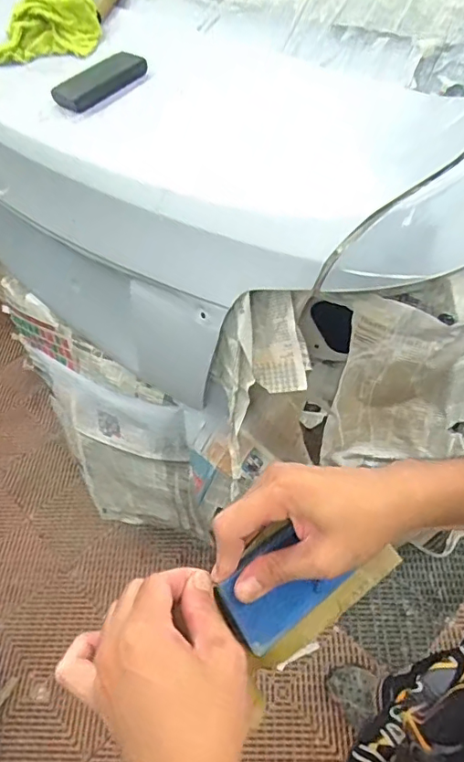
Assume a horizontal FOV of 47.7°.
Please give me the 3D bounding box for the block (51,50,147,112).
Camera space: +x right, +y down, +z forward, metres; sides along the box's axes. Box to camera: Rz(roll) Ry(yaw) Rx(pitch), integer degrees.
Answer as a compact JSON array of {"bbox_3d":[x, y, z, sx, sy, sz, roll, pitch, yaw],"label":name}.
[{"bbox_3d":[-0.194,-0.443,0.775,0.070,0.026,0.145,35,61,28],"label":"block"}]

